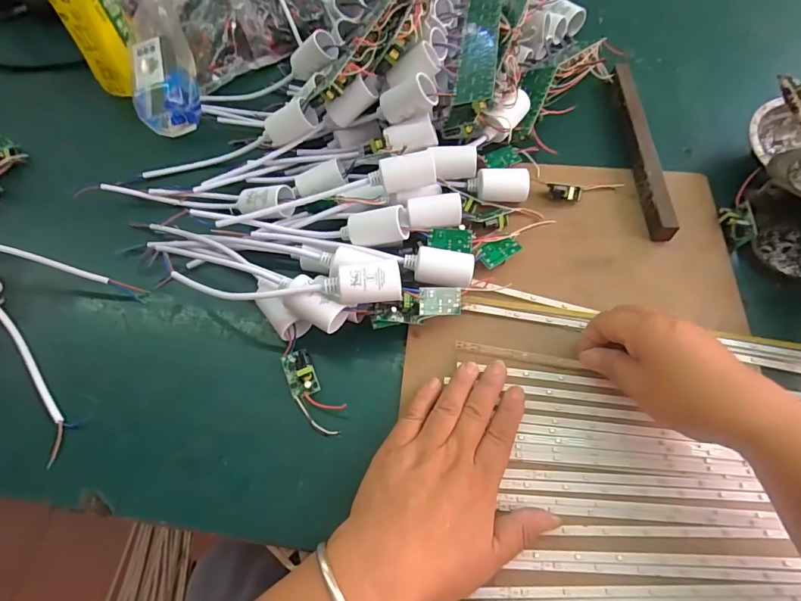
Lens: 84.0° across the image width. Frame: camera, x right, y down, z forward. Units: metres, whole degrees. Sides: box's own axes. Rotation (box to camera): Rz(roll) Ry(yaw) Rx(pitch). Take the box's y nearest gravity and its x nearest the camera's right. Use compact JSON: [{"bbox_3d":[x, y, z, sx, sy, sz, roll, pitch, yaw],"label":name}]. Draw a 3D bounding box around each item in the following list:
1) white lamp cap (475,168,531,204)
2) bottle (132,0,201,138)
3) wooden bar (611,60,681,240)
[{"bbox_3d":[0.091,-0.100,0.398,0.046,0.028,0.023,-2,63,2],"label":"white lamp cap"},{"bbox_3d":[-0.252,-0.270,0.465,0.054,0.055,0.191,-11,77,-3],"label":"bottle"},{"bbox_3d":[0.226,-0.148,0.422,0.017,0.022,0.209,1,63,4],"label":"wooden bar"}]

